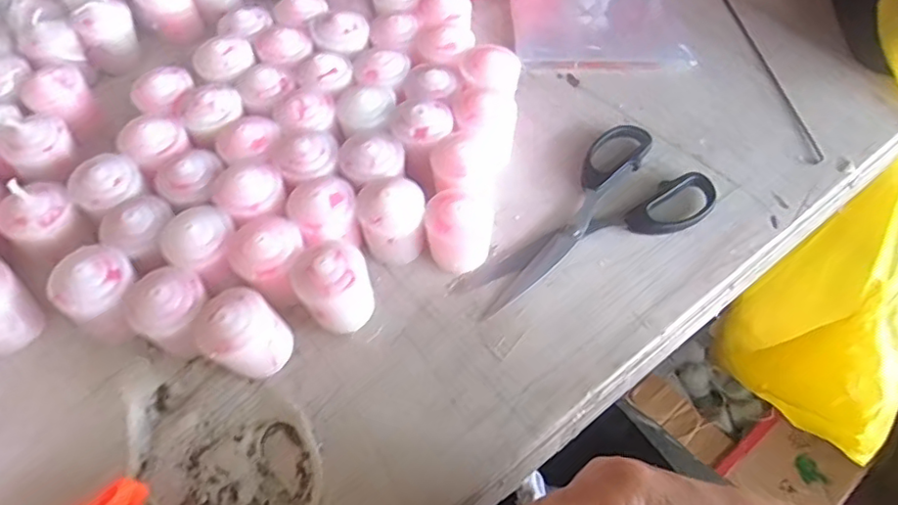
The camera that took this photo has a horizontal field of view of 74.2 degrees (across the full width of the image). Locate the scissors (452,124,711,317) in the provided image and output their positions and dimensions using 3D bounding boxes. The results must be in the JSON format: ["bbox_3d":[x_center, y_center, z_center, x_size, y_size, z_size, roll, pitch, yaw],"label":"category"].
[{"bbox_3d":[0.080,-0.018,0.361,0.164,0.013,0.080,-35,65,-17],"label":"scissors"}]

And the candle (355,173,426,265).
[{"bbox_3d":[-0.032,-0.017,0.341,0.038,0.040,0.045,-13,61,-8],"label":"candle"}]

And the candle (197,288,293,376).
[{"bbox_3d":[-0.106,0.043,0.310,0.038,0.045,0.037,0,56,0],"label":"candle"}]

